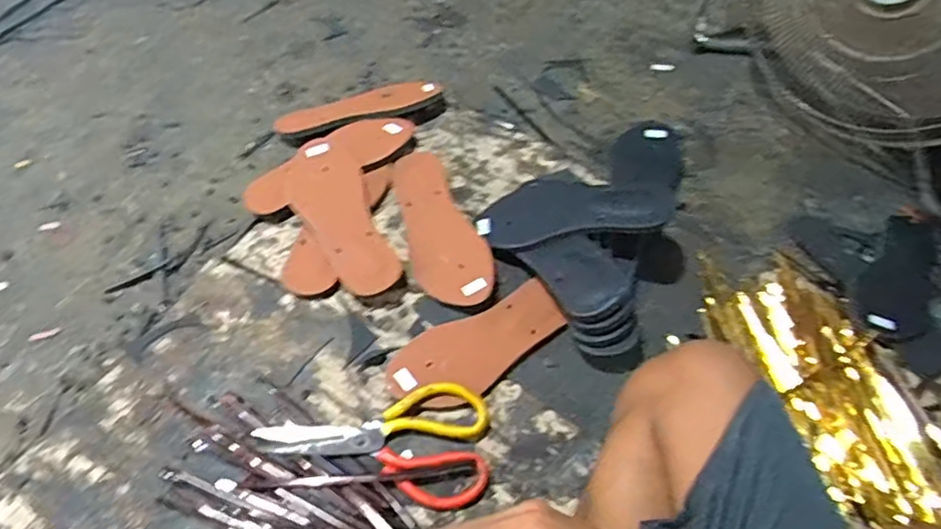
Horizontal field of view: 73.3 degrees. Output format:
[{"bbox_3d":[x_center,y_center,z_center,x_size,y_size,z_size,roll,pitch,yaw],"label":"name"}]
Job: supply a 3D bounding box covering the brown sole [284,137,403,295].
[{"bbox_3d":[-0.163,-0.064,0.788,0.092,0.021,0.230,-29,65,-6],"label":"brown sole"}]

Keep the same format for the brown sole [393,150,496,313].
[{"bbox_3d":[-0.044,-0.043,0.802,0.092,0.021,0.242,-29,59,1],"label":"brown sole"}]

